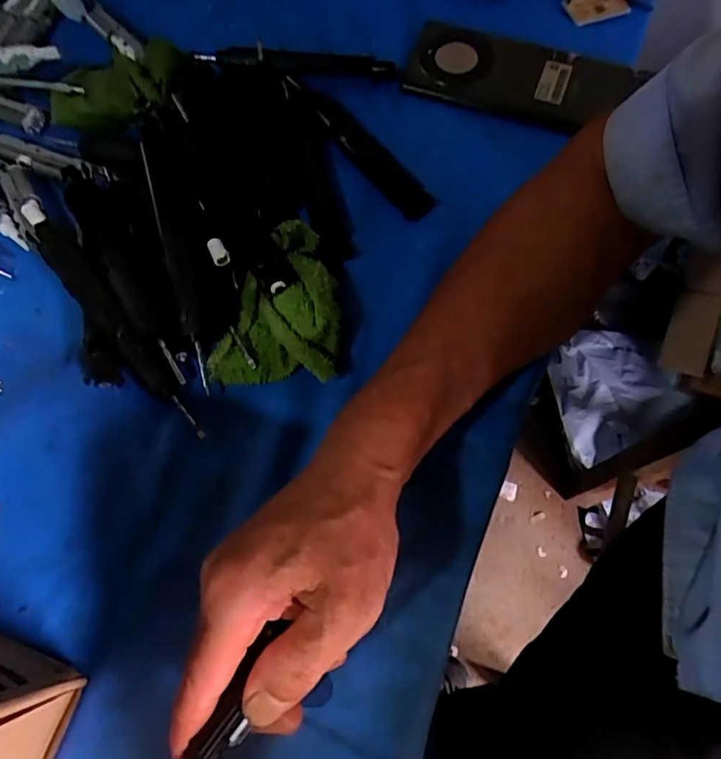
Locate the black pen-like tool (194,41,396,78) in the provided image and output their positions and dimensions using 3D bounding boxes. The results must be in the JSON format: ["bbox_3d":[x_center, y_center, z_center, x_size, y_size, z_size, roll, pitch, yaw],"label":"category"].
[{"bbox_3d":[-0.052,-0.247,0.412,0.154,0.017,0.017,6,69,4],"label":"black pen-like tool"}]

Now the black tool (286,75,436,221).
[{"bbox_3d":[-0.004,-0.176,0.392,0.026,0.013,0.157,-38,73,-12],"label":"black tool"}]

